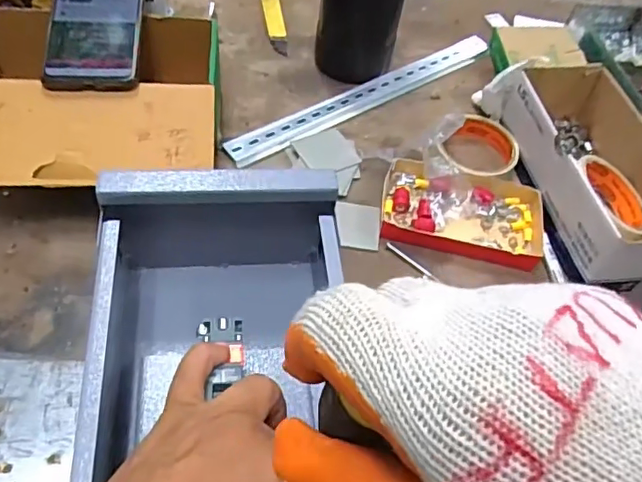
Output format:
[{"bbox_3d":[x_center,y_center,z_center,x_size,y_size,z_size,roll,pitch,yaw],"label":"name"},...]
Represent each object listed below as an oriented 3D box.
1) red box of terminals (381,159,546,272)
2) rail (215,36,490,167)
[{"bbox_3d":[0.135,-0.028,0.538,0.149,0.022,0.091,12,51,4],"label":"red box of terminals"},{"bbox_3d":[0.058,-0.169,0.638,0.372,0.011,0.036,-30,60,-26],"label":"rail"}]

